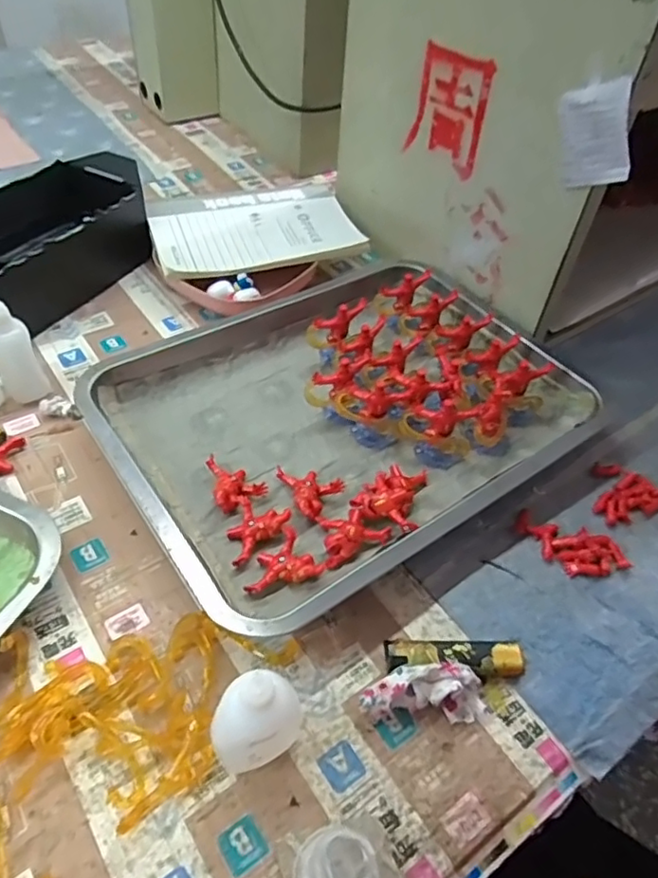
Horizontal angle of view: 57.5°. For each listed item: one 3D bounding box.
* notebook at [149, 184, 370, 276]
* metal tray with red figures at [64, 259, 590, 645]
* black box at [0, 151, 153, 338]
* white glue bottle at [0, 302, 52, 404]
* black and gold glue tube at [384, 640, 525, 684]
[{"bbox_3d":[-0.069,-0.210,0.594,0.202,0.009,0.117,-16,56,-18],"label":"notebook"},{"bbox_3d":[0.014,-0.025,0.457,0.342,0.045,0.257,-28,57,-27],"label":"metal tray with red figures"},{"bbox_3d":[-0.250,-0.176,0.539,0.102,0.077,0.197,26,51,17],"label":"black box"},{"bbox_3d":[-0.232,-0.064,0.442,0.029,0.084,0.028,3,48,-3],"label":"white glue bottle"},{"bbox_3d":[0.074,0.129,0.350,0.080,0.014,0.020,4,48,-2],"label":"black and gold glue tube"}]

